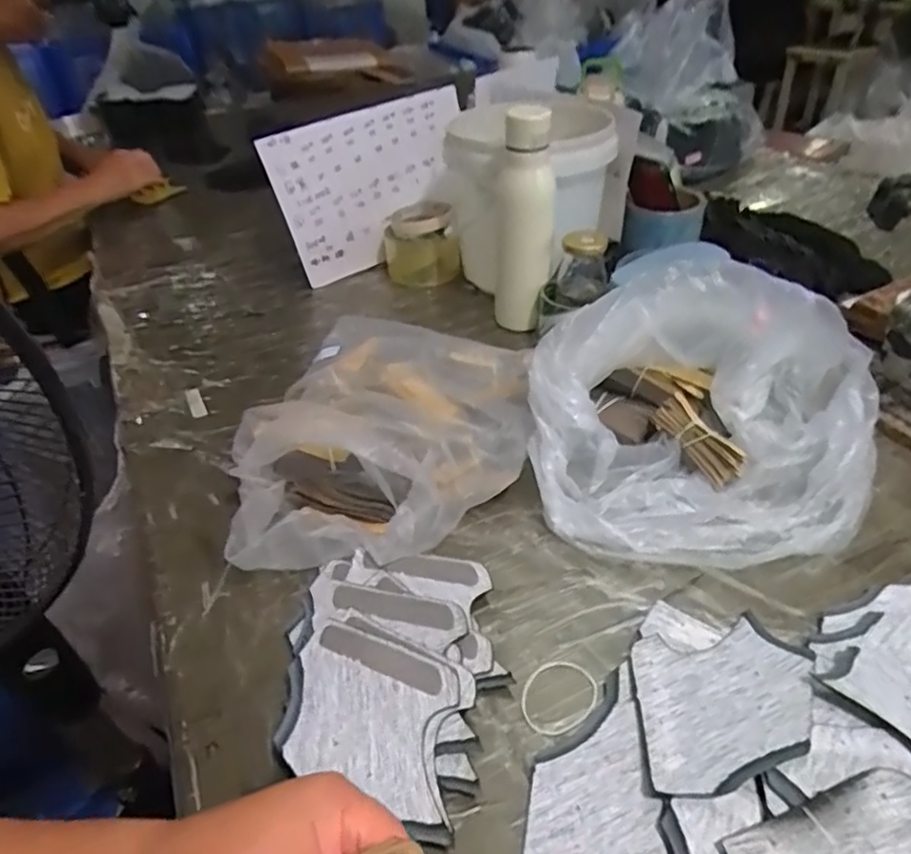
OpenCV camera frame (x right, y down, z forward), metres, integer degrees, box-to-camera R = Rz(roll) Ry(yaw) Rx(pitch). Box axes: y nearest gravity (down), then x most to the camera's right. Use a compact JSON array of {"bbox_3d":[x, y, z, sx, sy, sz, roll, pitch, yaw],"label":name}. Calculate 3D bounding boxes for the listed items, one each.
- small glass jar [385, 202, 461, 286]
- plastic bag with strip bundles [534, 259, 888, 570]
[{"bbox_3d":[-0.050,-0.262,0.905,0.098,0.088,0.102,-3,39,3],"label":"small glass jar"},{"bbox_3d":[0.203,-0.011,0.516,0.283,0.162,0.196,3,37,9],"label":"plastic bag with strip bundles"}]

